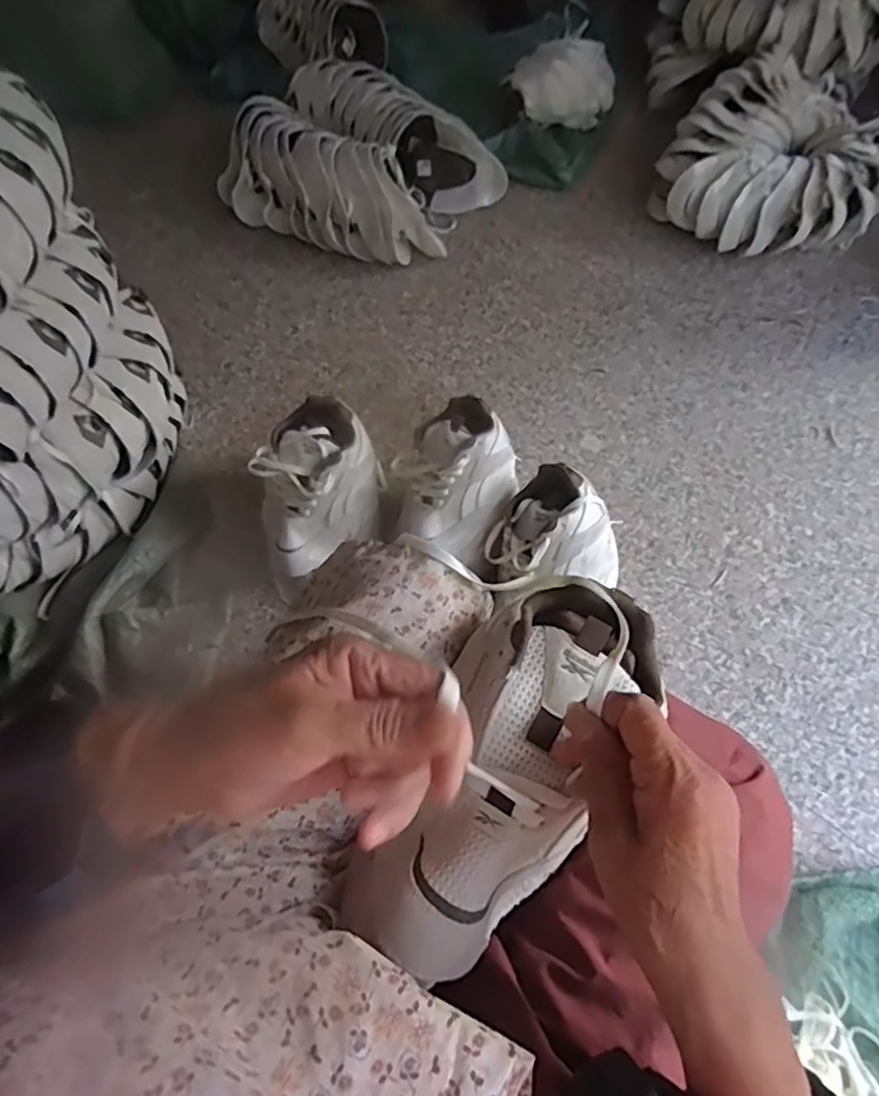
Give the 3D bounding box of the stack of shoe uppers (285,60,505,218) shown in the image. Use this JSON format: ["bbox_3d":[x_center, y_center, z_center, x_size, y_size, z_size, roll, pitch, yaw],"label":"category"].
[{"bbox_3d":[-0.085,-0.772,1.208,0.190,0.115,0.417,-38,70,-19],"label":"stack of shoe uppers"}]

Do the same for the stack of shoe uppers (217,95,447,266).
[{"bbox_3d":[-0.194,-0.645,1.137,0.421,0.119,0.220,34,66,14],"label":"stack of shoe uppers"}]

